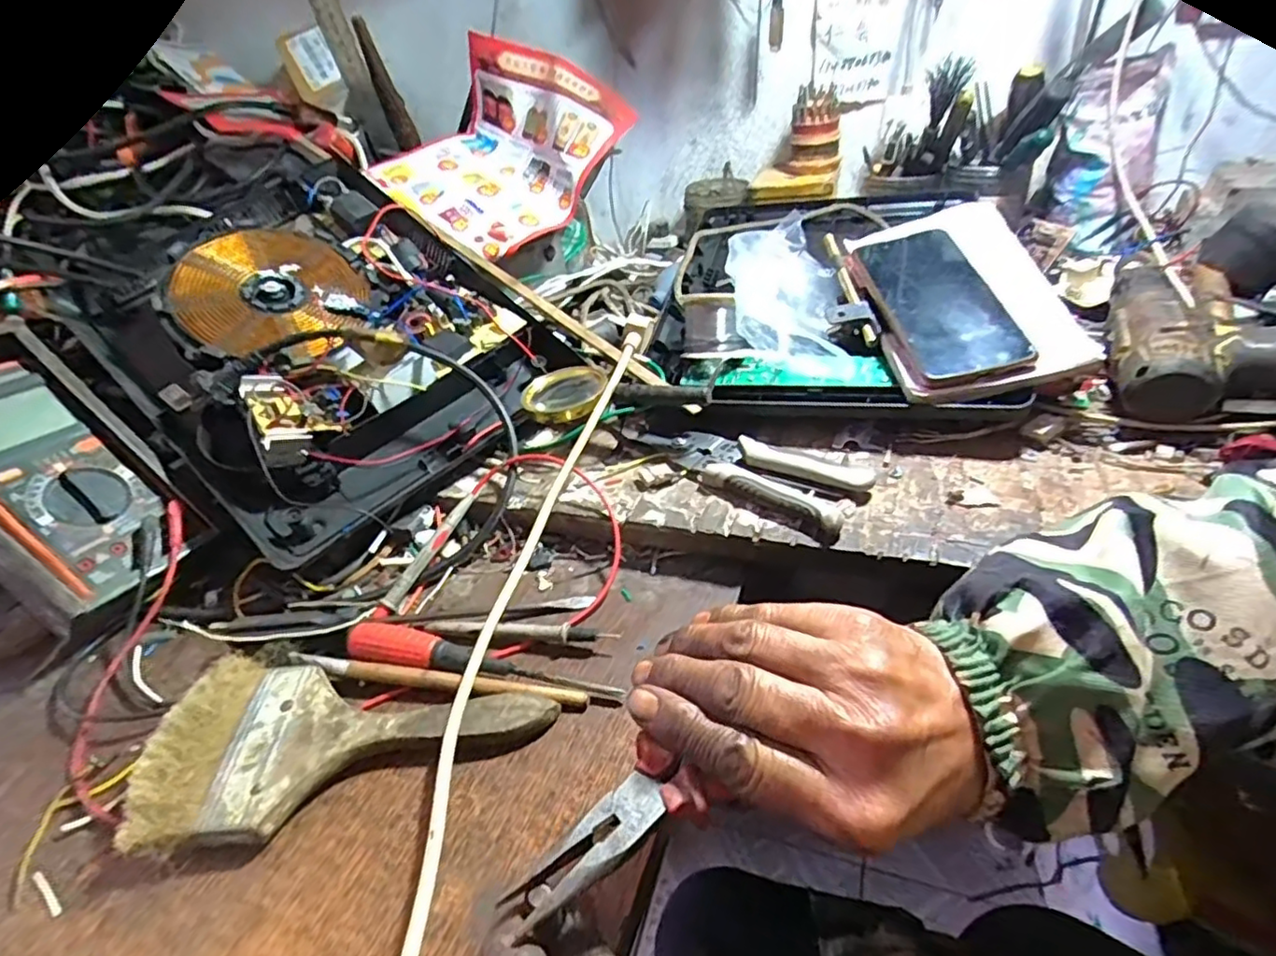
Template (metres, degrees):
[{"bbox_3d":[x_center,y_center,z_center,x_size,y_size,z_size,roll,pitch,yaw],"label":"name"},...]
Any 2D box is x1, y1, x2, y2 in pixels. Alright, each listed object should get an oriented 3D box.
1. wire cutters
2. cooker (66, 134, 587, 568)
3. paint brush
[{"bbox_3d":[0.072,-0.009,0.447,0.169,0.020,0.054,23,47,33],"label":"wire cutters"},{"bbox_3d":[-0.257,-0.122,0.517,0.349,0.090,0.291,36,60,14],"label":"cooker"},{"bbox_3d":[-0.146,0.136,0.328,0.196,0.030,0.094,-4,35,2],"label":"paint brush"}]

